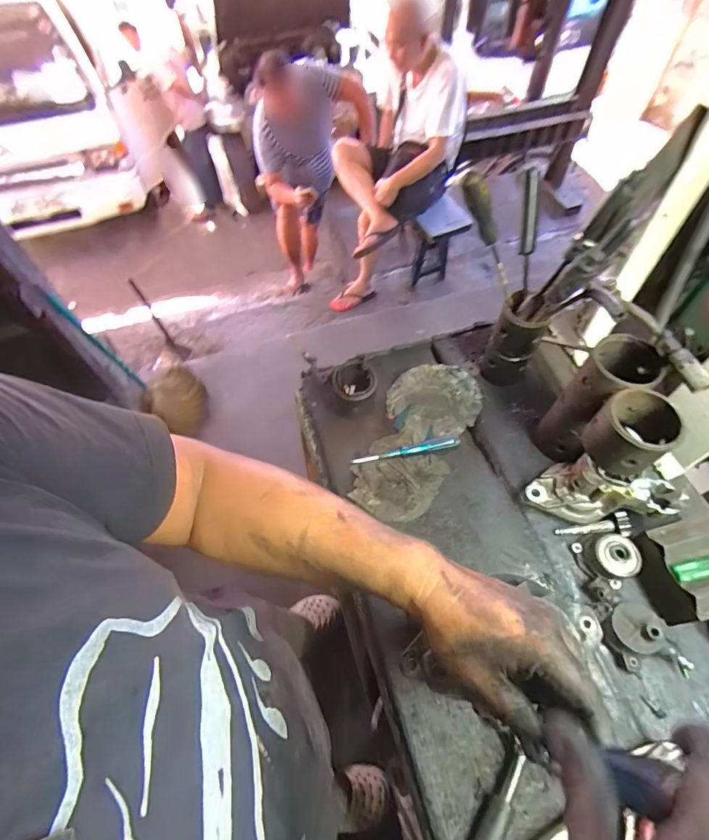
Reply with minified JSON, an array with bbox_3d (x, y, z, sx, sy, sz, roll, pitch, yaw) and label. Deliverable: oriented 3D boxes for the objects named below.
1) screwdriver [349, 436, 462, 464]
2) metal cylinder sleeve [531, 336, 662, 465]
[{"bbox_3d":[0.091,0.054,0.760,0.187,0.024,0.020,-11,59,-5],"label":"screwdriver"},{"bbox_3d":[0.362,-0.024,0.668,0.094,0.218,0.095,39,67,23],"label":"metal cylinder sleeve"}]

